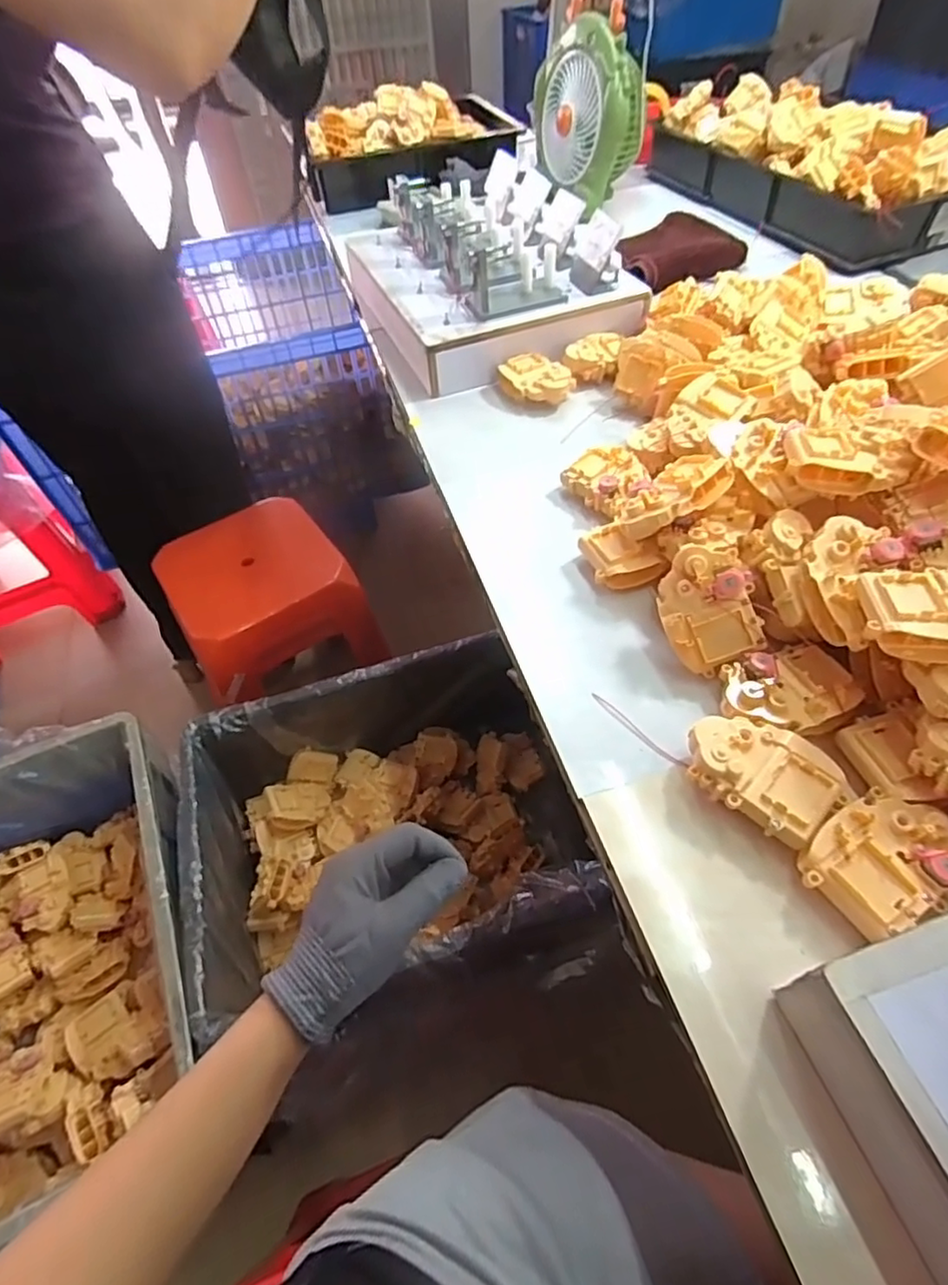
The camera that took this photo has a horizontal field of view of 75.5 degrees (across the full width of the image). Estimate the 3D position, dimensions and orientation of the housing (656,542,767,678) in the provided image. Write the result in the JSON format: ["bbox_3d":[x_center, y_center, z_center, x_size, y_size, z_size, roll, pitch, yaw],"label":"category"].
[{"bbox_3d":[0.189,-0.030,0.497,0.071,0.025,0.100,-19,86,16],"label":"housing"}]

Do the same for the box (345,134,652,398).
[{"bbox_3d":[0.019,-0.538,0.876,0.315,0.132,0.393,-21,54,-12],"label":"box"}]

